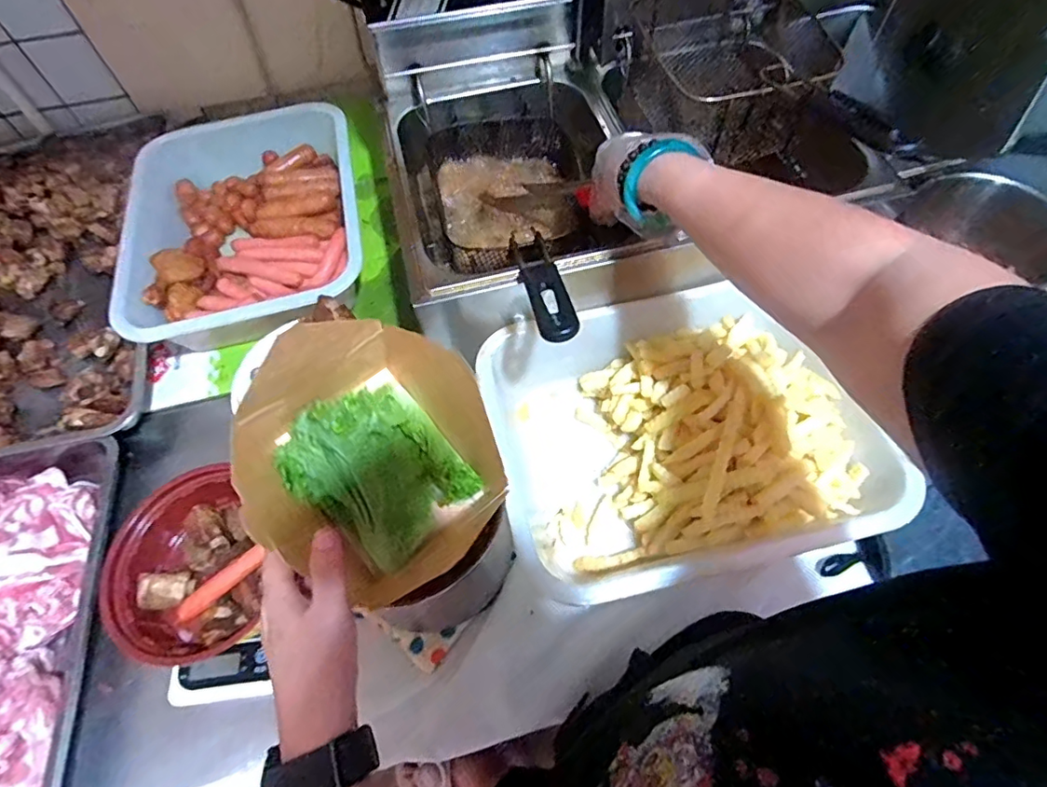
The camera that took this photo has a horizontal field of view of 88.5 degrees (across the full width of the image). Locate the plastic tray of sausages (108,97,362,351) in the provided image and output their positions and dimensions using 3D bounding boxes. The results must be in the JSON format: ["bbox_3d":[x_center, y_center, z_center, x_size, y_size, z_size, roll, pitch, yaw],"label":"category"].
[{"bbox_3d":[-0.367,-0.228,0.735,0.294,0.091,0.368,-13,60,-3],"label":"plastic tray of sausages"}]

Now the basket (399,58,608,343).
[{"bbox_3d":[-0.002,-0.204,0.612,0.231,0.132,0.447,-15,61,-5],"label":"basket"}]

